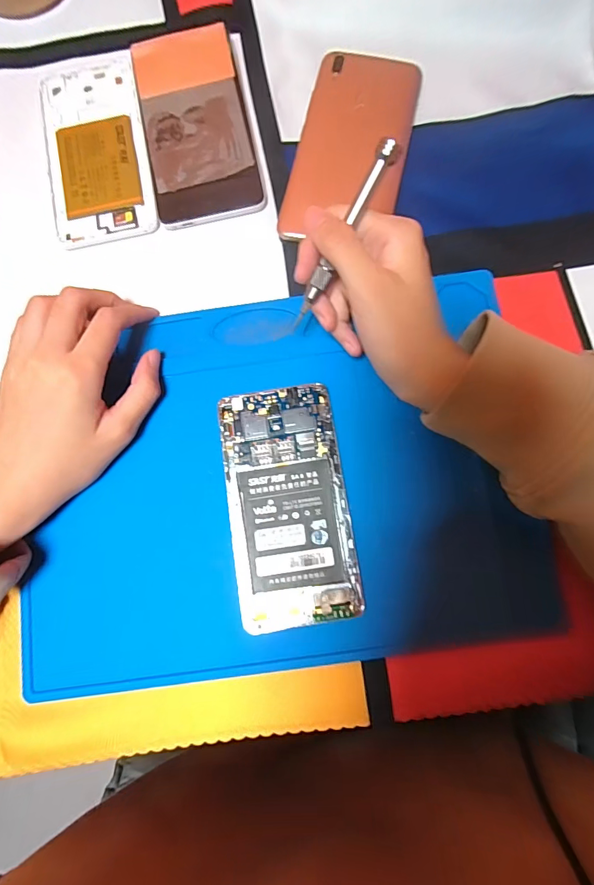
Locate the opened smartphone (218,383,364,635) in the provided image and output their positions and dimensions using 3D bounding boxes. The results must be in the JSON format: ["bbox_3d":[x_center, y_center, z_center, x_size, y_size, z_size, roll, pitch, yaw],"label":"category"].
[{"bbox_3d":[-0.006,0.037,0.245,0.070,0.011,0.141,-9,82,1],"label":"opened smartphone"}]

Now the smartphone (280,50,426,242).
[{"bbox_3d":[0.039,-0.206,0.278,0.075,0.012,0.146,13,83,4],"label":"smartphone"}]

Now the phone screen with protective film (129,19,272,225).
[{"bbox_3d":[-0.069,-0.227,0.285,0.078,0.011,0.146,-11,82,0],"label":"phone screen with protective film"}]

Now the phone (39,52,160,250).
[{"bbox_3d":[-0.144,-0.214,0.288,0.072,0.004,0.151,-12,82,0],"label":"phone"}]

